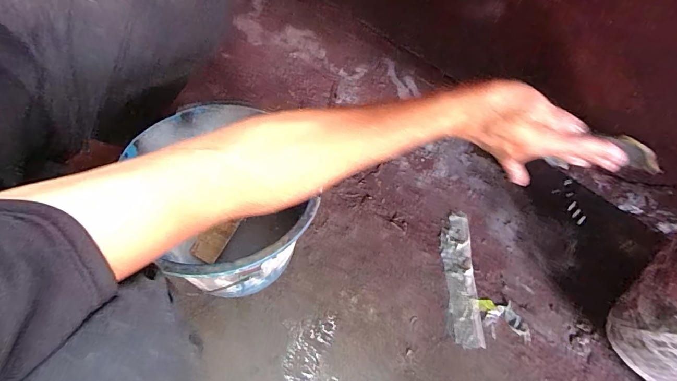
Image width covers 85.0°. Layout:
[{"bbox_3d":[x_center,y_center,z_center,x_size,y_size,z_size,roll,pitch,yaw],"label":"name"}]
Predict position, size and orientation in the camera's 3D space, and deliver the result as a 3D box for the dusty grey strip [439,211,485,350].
[{"bbox_3d":[0.230,0.159,0.702,0.059,0.008,0.256,4,57,-1],"label":"dusty grey strip"}]

